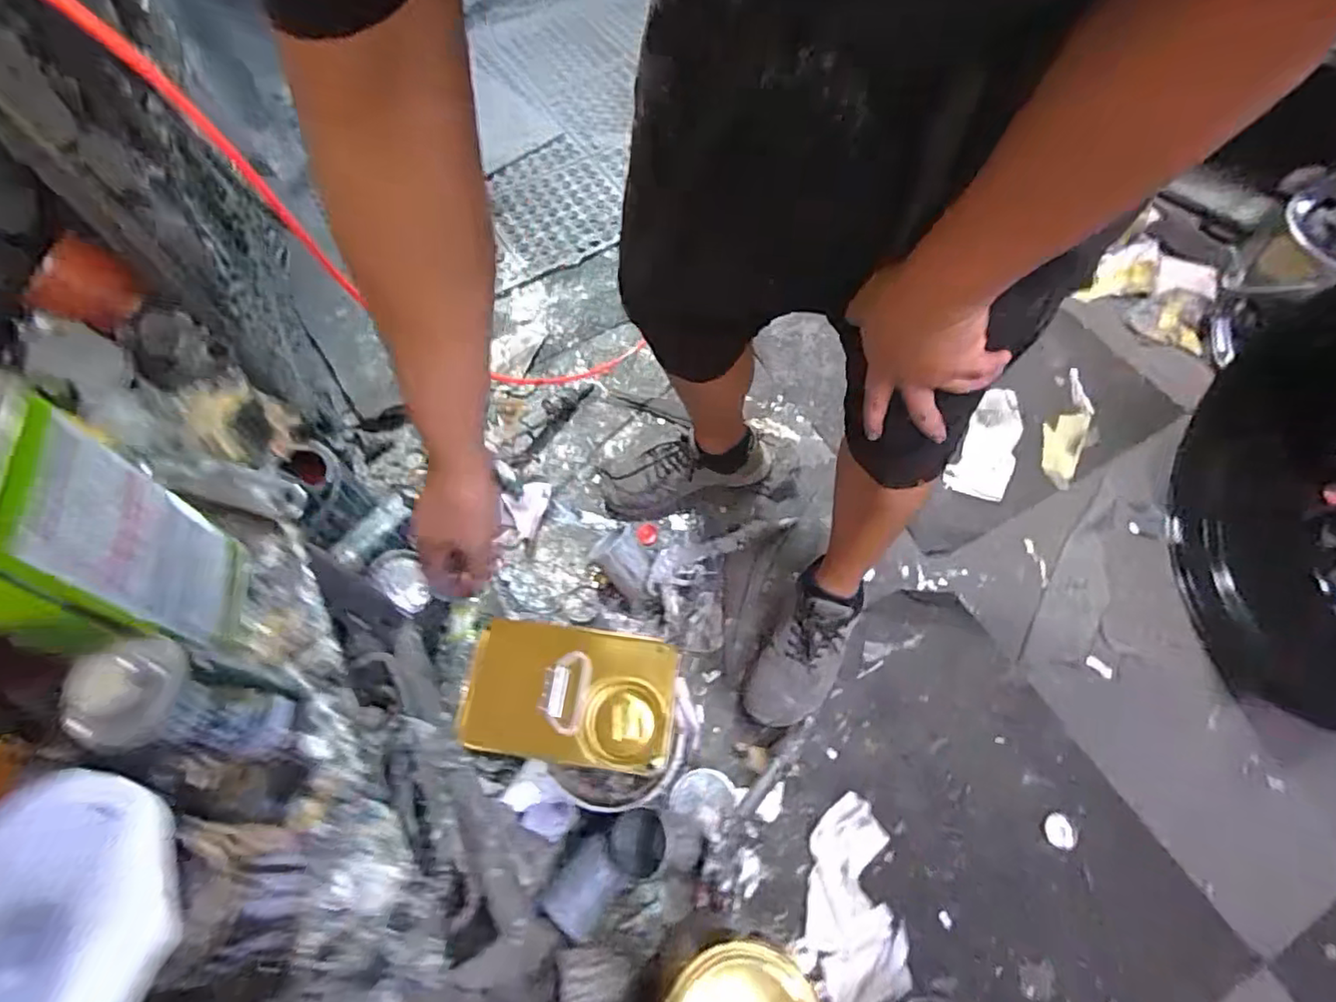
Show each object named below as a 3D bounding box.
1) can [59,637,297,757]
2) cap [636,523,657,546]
[{"bbox_3d":[-0.258,0.110,0.334,0.048,0.106,0.051,-1,64,2],"label":"can"},{"bbox_3d":[-0.036,0.057,1.034,0.033,0.016,0.037,0,63,1],"label":"cap"}]

